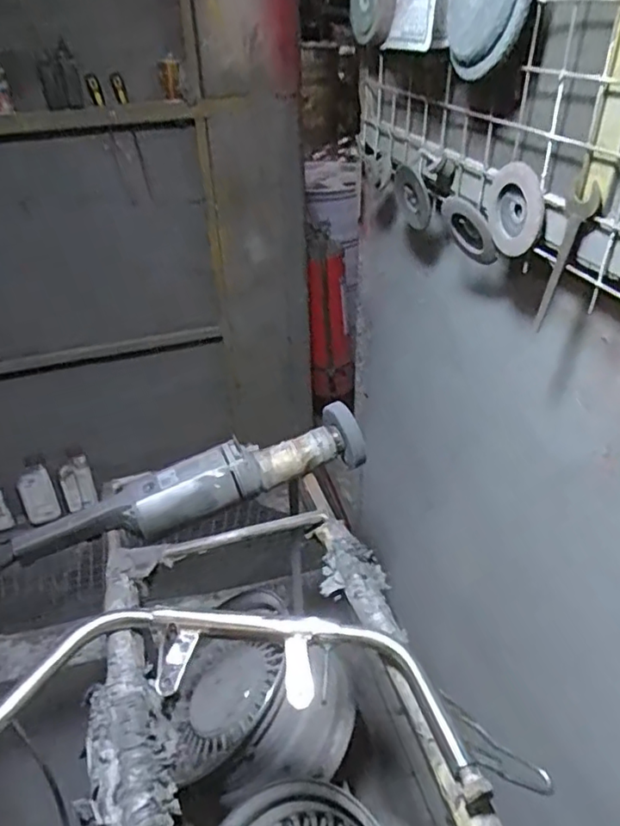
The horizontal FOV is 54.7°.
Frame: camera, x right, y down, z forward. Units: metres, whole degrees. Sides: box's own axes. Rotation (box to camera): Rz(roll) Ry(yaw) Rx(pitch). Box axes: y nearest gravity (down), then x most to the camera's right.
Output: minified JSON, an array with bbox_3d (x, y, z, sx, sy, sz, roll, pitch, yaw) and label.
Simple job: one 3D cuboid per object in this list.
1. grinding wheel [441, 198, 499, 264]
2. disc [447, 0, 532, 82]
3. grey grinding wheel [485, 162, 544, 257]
[{"bbox_3d":[0.204,-0.230,0.759,0.014,0.083,0.083,-39,45,-11],"label":"grinding wheel"},{"bbox_3d":[0.183,-0.426,0.627,0.027,0.113,0.122,-10,-1,-21],"label":"disc"},{"bbox_3d":[0.231,-0.233,0.681,0.024,0.089,0.102,-5,35,-5],"label":"grey grinding wheel"}]

